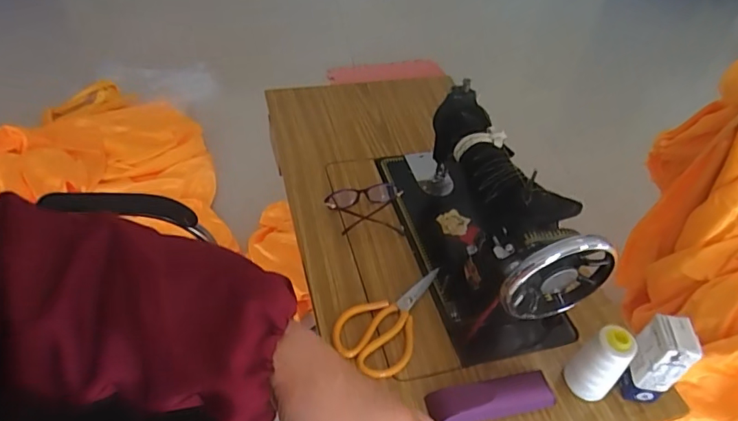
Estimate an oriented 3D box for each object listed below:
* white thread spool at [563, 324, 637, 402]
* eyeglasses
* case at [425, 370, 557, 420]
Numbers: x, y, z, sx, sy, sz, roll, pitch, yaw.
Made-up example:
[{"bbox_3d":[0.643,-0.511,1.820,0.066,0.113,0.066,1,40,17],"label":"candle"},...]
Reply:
[{"bbox_3d":[0.276,0.193,0.590,0.042,0.128,0.046,3,46,-3],"label":"white thread spool"},{"bbox_3d":[-0.006,0.000,0.785,0.122,0.040,0.078,-4,47,-10],"label":"eyeglasses"},{"bbox_3d":[0.145,0.229,0.590,0.156,0.046,0.041,-7,47,-12],"label":"case"}]

